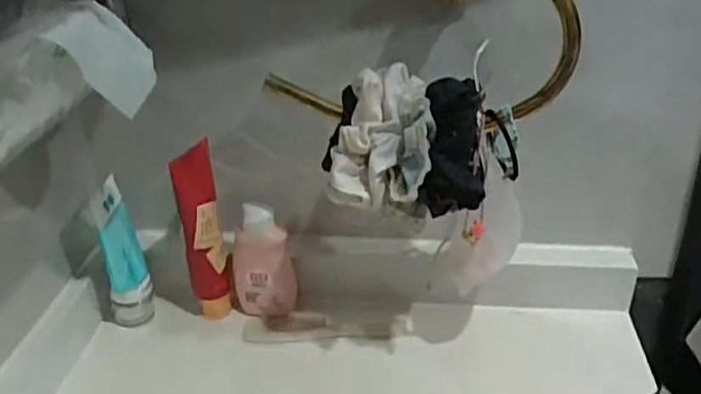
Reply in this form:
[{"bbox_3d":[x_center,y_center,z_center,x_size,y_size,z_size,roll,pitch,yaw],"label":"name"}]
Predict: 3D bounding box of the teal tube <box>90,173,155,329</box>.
[{"bbox_3d":[-0.203,0.054,0.597,0.035,0.130,0.046,-13,31,-19],"label":"teal tube"}]

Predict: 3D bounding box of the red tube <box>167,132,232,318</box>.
[{"bbox_3d":[-0.128,0.033,0.586,0.032,0.161,0.045,10,31,33],"label":"red tube"}]

